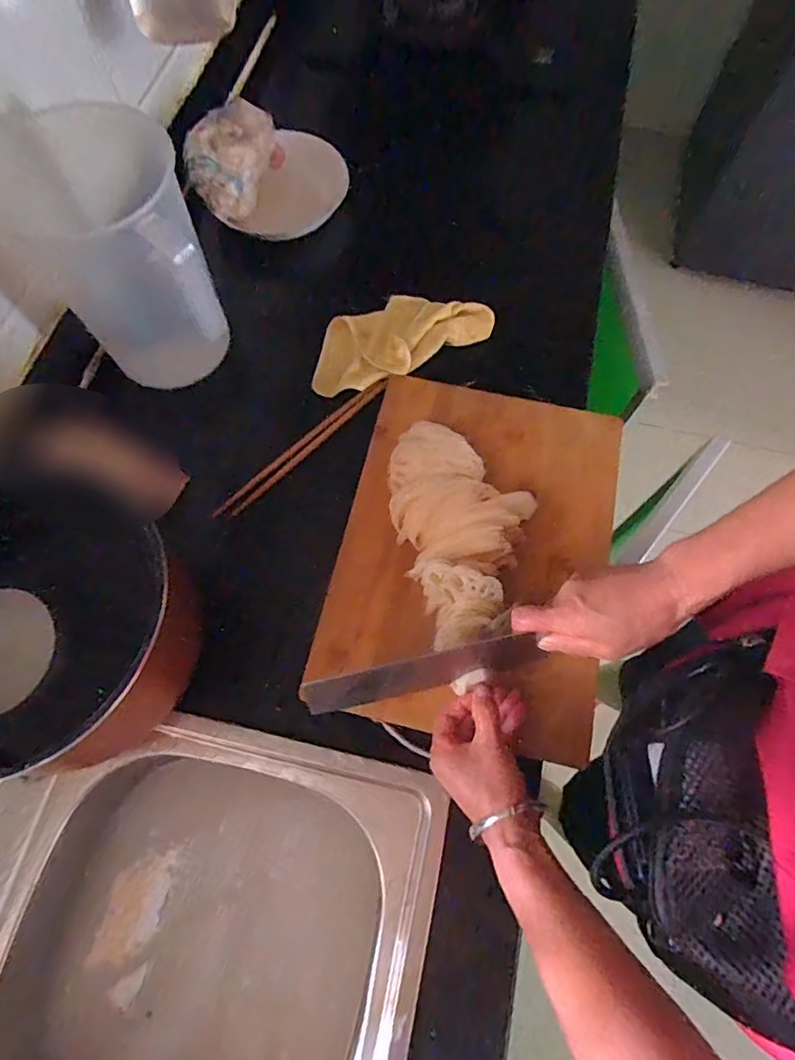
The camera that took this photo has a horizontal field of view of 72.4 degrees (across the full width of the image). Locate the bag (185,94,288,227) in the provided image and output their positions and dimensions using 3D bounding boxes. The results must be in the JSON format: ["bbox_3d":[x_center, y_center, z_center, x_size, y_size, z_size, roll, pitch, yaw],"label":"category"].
[{"bbox_3d":[-0.196,-0.459,0.657,0.068,0.065,0.161,17,69,6],"label":"bag"}]

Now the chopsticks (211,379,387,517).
[{"bbox_3d":[-0.100,-0.090,0.581,0.225,0.017,0.018,-41,75,-12],"label":"chopsticks"}]

